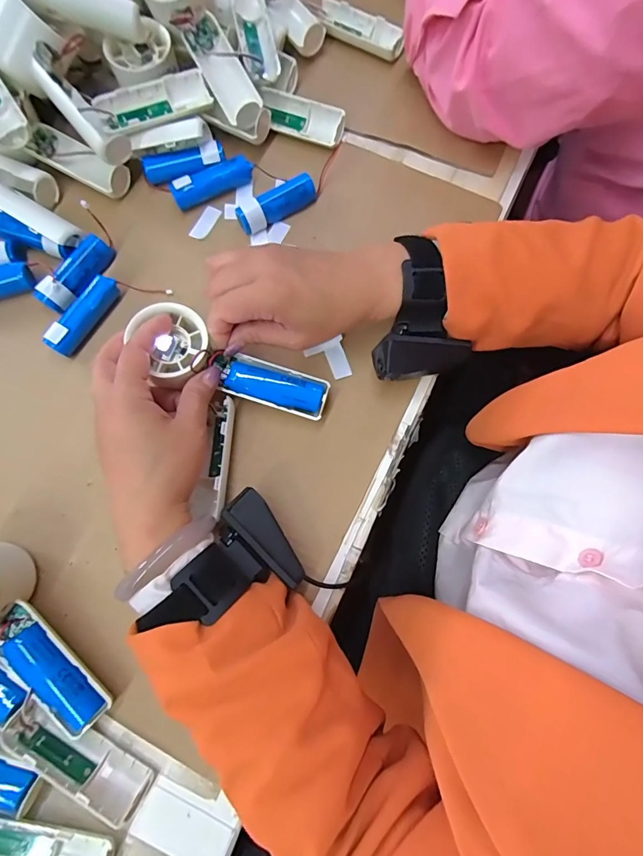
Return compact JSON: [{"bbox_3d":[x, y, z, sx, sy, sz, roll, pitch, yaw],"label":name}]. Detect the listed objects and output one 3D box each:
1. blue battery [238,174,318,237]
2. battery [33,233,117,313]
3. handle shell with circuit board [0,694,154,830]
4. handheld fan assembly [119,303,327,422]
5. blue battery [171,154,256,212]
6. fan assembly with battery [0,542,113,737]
[{"bbox_3d":[-0.039,-0.198,0.375,0.073,0.025,0.020,-31,76,-7],"label":"blue battery"},{"bbox_3d":[-0.208,-0.131,0.359,0.022,0.023,0.073,33,78,10],"label":"battery"},{"bbox_3d":[-0.160,0.216,0.275,0.099,0.026,0.026,28,77,9],"label":"handle shell with circuit board"},{"bbox_3d":[-0.067,-0.044,0.316,0.147,0.027,0.050,24,78,-10],"label":"handheld fan assembly"},{"bbox_3d":[-0.099,-0.224,0.381,0.073,0.024,0.025,-23,75,-5],"label":"blue battery"},{"bbox_3d":[-0.197,0.136,0.278,0.141,0.057,0.055,35,79,10],"label":"fan assembly with battery"}]

